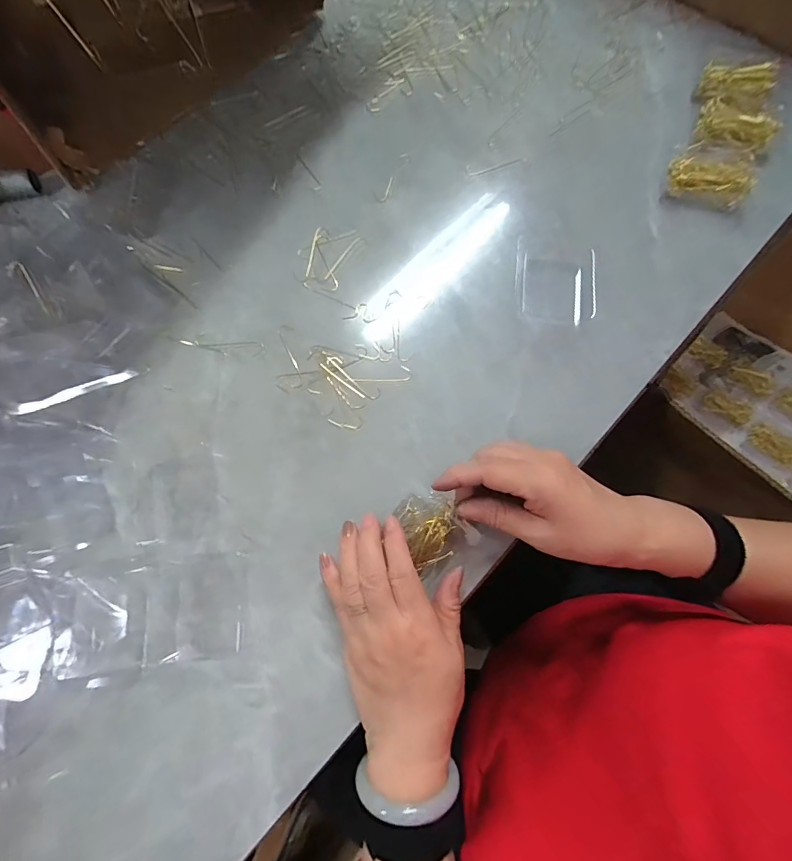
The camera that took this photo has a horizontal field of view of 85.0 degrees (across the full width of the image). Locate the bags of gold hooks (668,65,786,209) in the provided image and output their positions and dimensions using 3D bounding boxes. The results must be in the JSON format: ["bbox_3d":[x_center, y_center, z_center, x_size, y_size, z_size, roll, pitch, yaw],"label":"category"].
[{"bbox_3d":[0.328,-0.300,0.428,0.076,0.026,0.180,24,75,9],"label":"bags of gold hooks"}]

